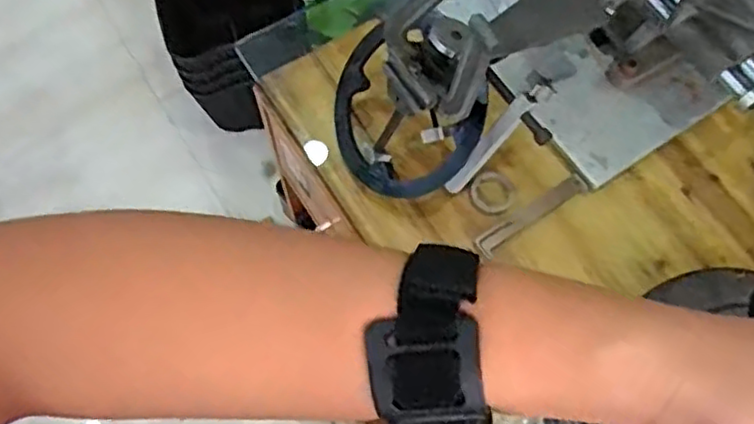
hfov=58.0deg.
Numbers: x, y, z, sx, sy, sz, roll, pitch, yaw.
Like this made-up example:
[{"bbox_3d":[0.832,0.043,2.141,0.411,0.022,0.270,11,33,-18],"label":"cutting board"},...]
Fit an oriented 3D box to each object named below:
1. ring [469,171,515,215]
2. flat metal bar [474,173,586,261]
[{"bbox_3d":[0.119,-0.019,0.703,0.044,0.004,0.044,0,92,1],"label":"ring"},{"bbox_3d":[0.160,0.004,0.706,0.126,0.007,0.022,-33,71,0],"label":"flat metal bar"}]

